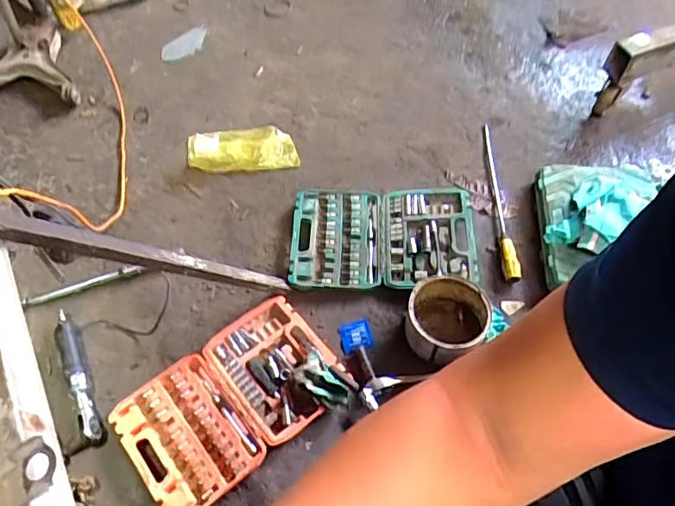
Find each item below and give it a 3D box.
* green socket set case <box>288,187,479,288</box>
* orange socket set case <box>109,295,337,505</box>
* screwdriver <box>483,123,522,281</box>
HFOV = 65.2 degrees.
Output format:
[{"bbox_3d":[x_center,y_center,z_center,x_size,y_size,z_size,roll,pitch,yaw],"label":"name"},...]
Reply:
[{"bbox_3d":[0.099,-0.041,1.161,0.397,0.058,0.246,-3,60,0],"label":"green socket set case"},{"bbox_3d":[-0.195,0.267,0.978,0.386,0.034,0.247,-36,65,-17],"label":"orange socket set case"},{"bbox_3d":[0.373,-0.139,1.219,0.036,0.037,0.448,1,60,2],"label":"screwdriver"}]

